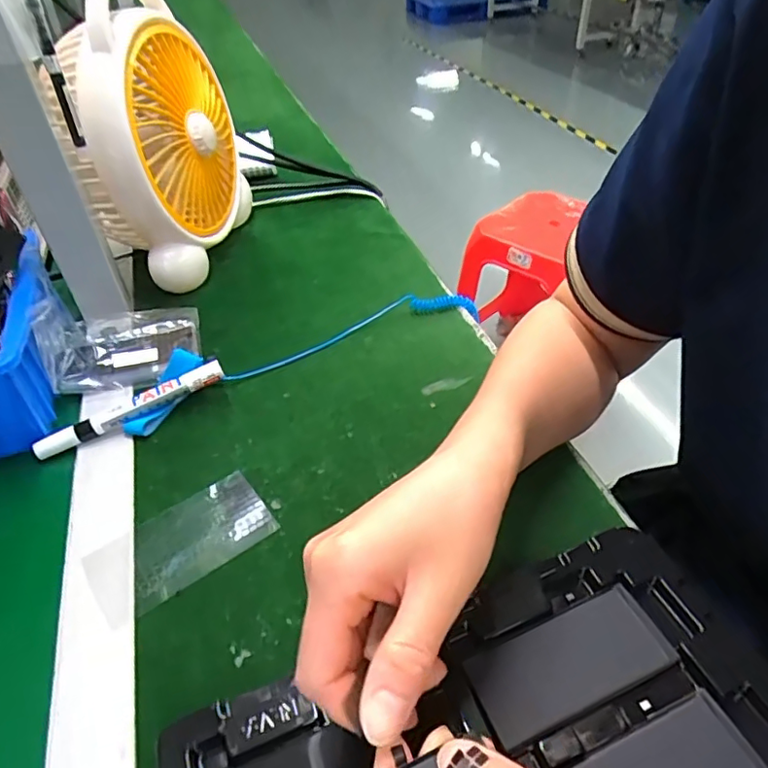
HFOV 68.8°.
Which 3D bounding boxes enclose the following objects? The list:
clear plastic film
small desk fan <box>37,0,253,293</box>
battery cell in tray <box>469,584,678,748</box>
[{"bbox_3d":[-0.128,0.099,0.353,0.107,0.004,0.060,-31,48,-24],"label":"clear plastic film"},{"bbox_3d":[-0.216,-0.235,0.546,0.087,0.252,0.213,1,42,6],"label":"small desk fan"},{"bbox_3d":[0.092,0.138,0.280,0.098,0.005,0.042,-18,44,-15],"label":"battery cell in tray"}]

